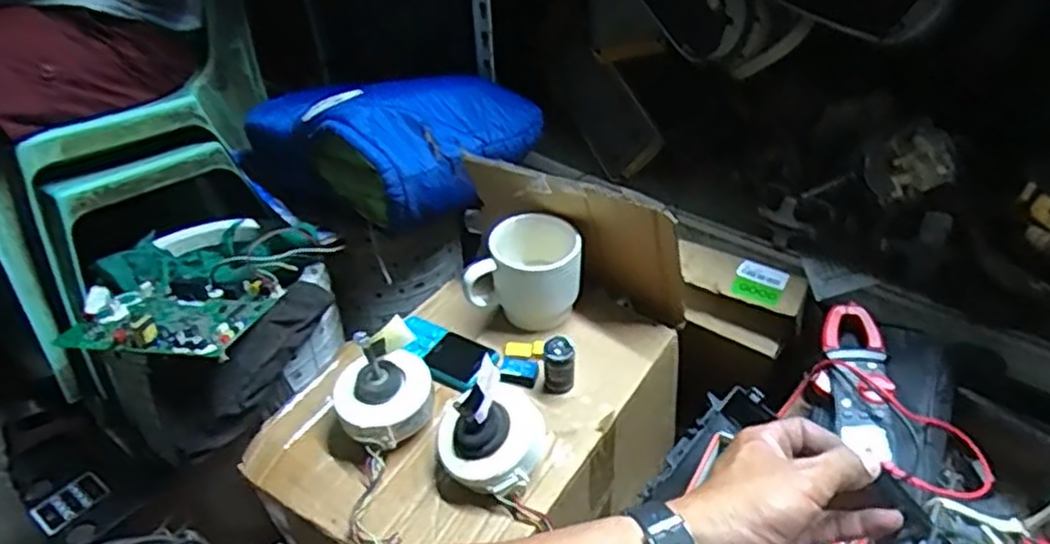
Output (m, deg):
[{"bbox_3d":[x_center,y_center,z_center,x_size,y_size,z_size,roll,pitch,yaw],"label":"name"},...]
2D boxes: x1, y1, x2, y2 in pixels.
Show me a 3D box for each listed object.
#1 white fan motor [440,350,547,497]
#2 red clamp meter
[{"bbox_3d":[-0.028,0.134,0.615,0.090,0.088,0.086,-1,36,1],"label":"white fan motor"},{"bbox_3d":[0.297,0.096,0.651,0.059,0.026,0.156,3,56,7],"label":"red clamp meter"}]

